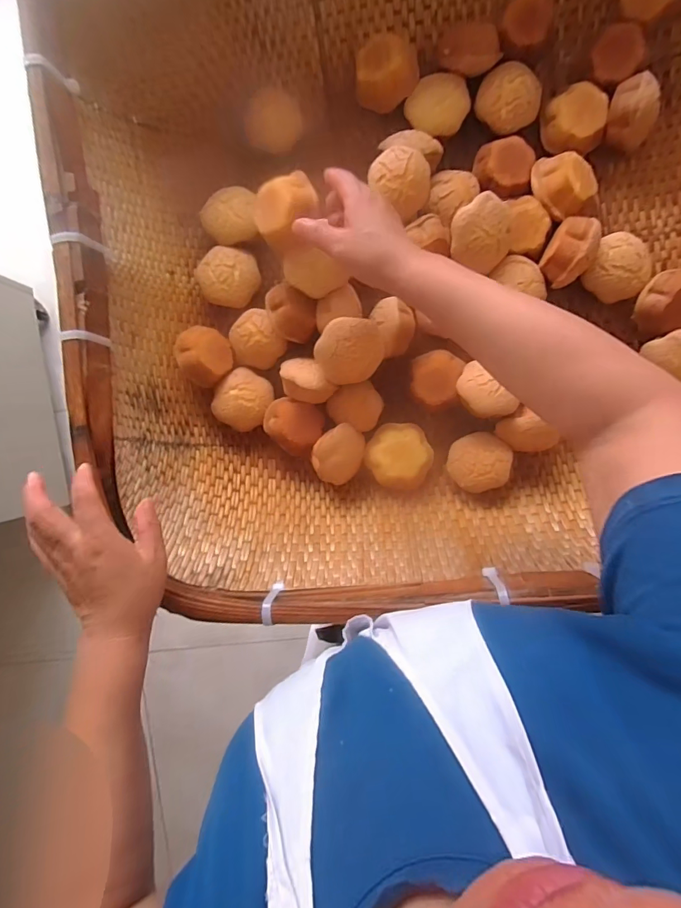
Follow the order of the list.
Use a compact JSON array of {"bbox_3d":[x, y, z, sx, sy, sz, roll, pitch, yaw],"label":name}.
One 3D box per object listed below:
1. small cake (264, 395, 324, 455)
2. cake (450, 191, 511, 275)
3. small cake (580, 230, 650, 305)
[{"bbox_3d":[-0.058,-0.035,0.555,0.070,0.049,0.069,31,96,2],"label":"small cake"},{"bbox_3d":[0.157,-0.242,0.492,0.066,0.042,0.072,38,96,1],"label":"cake"},{"bbox_3d":[0.322,-0.216,0.524,0.074,0.045,0.071,26,96,3],"label":"small cake"}]

